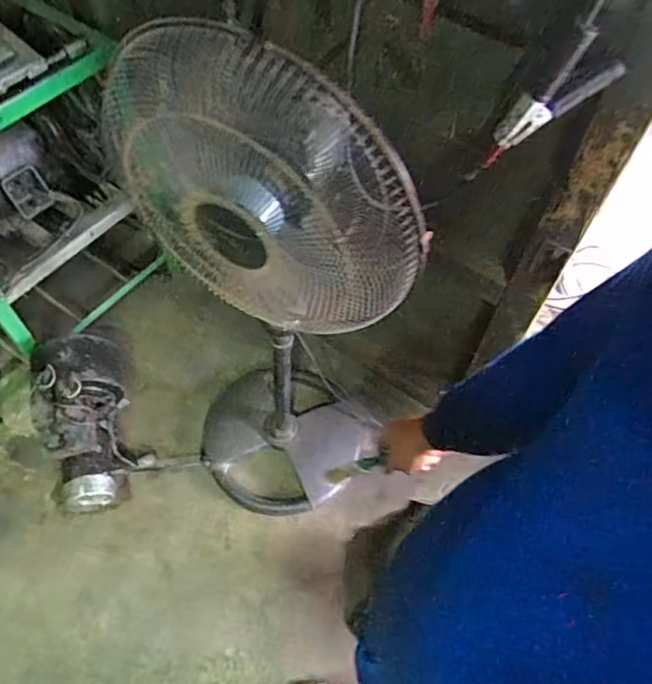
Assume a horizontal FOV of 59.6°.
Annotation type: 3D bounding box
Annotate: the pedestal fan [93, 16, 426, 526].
[{"bbox_3d":[-0.069,-0.048,1.051,0.396,1.148,0.391,13,59,5],"label":"pedestal fan"}]

